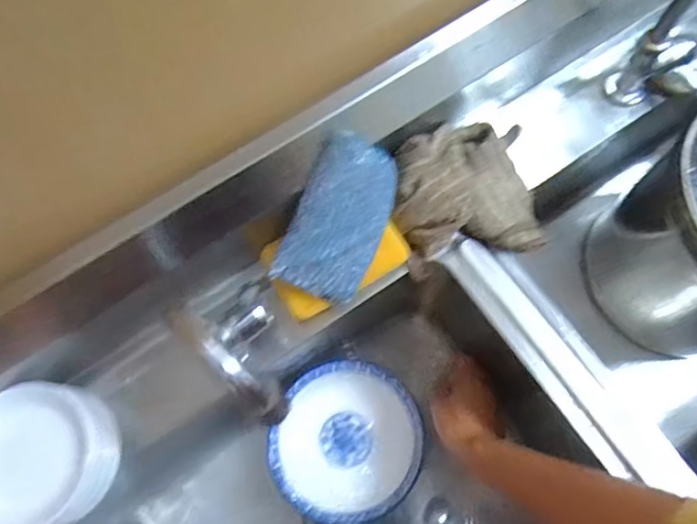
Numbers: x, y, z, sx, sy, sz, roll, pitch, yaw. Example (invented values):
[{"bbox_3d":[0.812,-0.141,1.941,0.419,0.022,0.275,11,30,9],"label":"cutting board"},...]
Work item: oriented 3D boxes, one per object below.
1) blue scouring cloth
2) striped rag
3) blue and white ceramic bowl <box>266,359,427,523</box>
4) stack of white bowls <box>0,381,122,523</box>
[{"bbox_3d":[-0.006,-0.034,0.437,0.073,0.027,0.124,22,103,-17],"label":"blue scouring cloth"},{"bbox_3d":[0.099,-0.064,0.469,0.132,0.064,0.118,-16,72,-4],"label":"striped rag"},{"bbox_3d":[0.001,0.191,0.589,0.152,0.049,0.153,0,72,1],"label":"blue and white ceramic bowl"},{"bbox_3d":[-0.222,0.141,0.391,0.093,0.050,0.101,-1,72,1],"label":"stack of white bowls"}]

